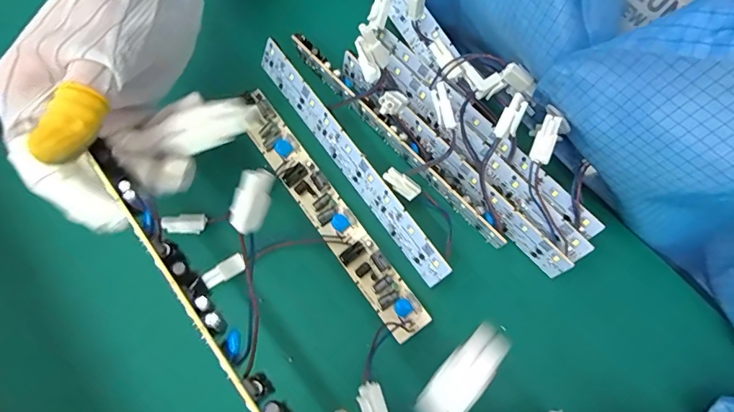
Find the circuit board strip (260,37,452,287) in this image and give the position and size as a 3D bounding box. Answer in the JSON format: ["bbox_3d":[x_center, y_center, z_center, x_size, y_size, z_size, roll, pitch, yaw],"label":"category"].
[{"bbox_3d":[-0.013,-0.031,0.271,0.006,0.026,0.189,-26,73,-39],"label":"circuit board strip"}]

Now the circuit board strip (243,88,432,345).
[{"bbox_3d":[-0.026,0.002,0.269,0.025,0.007,0.184,-36,76,-8],"label":"circuit board strip"}]

